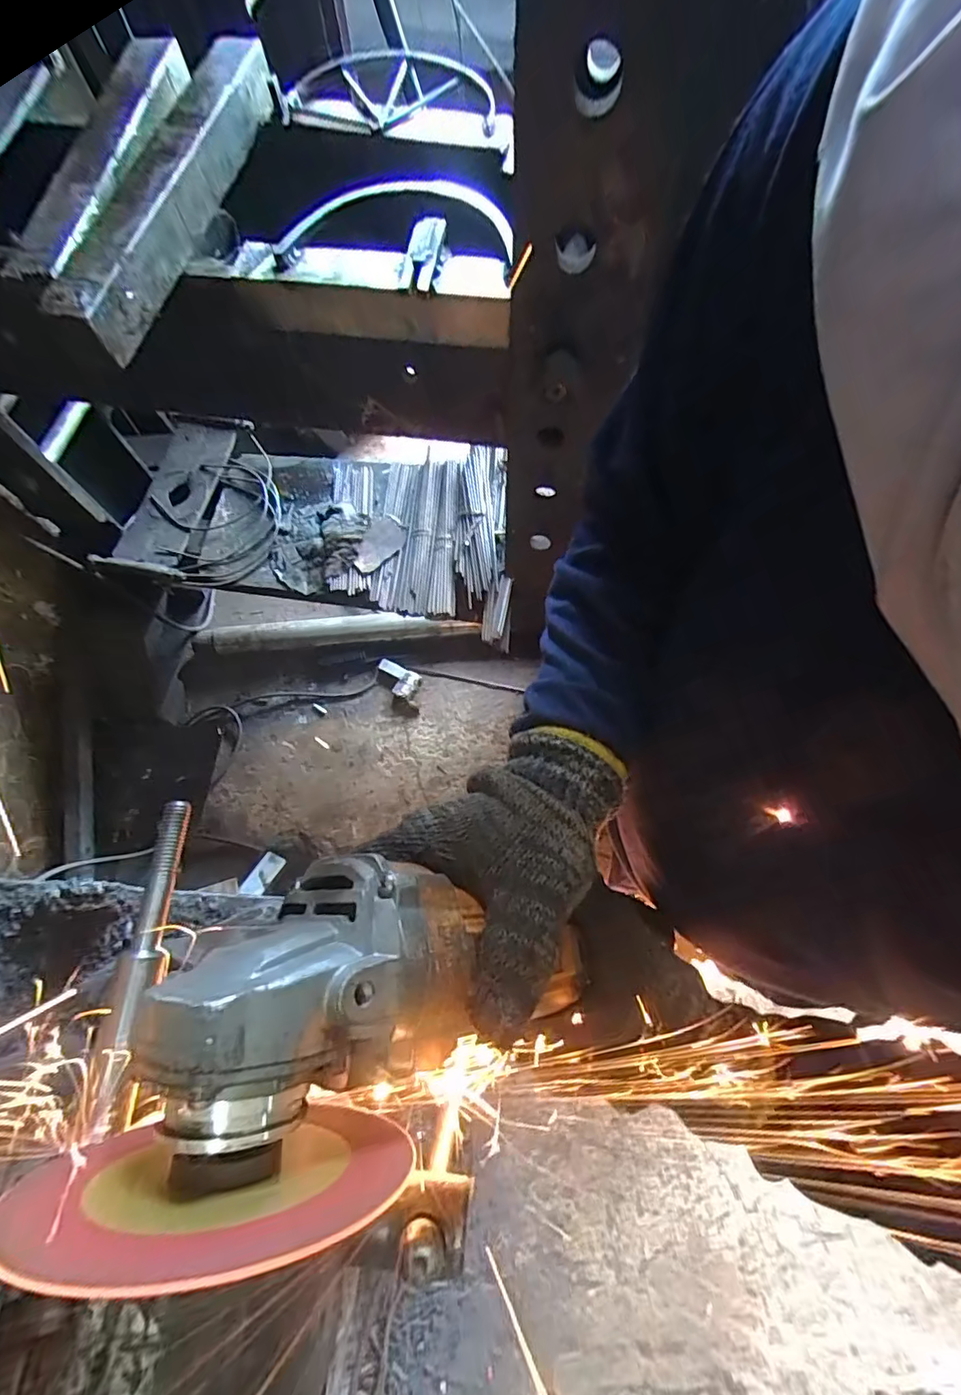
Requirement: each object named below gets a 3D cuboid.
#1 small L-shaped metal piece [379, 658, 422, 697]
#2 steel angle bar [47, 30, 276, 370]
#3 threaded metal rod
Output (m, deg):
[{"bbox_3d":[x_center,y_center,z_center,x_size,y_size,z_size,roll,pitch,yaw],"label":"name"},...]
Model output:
[{"bbox_3d":[-0.219,-0.047,1.385,0.119,0.021,0.070,24,73,9],"label":"small L-shaped metal piece"},{"bbox_3d":[-0.298,-0.471,0.500,0.080,0.069,0.341,16,72,6],"label":"steel angle bar"},{"bbox_3d":[-0.119,0.089,0.187,0.010,0.011,0.104,1,71,1],"label":"threaded metal rod"}]

